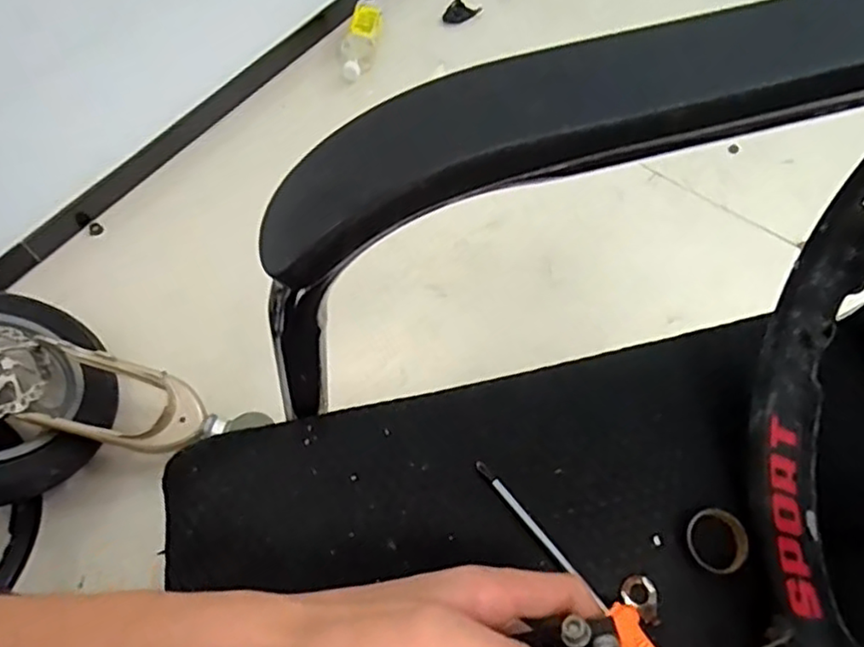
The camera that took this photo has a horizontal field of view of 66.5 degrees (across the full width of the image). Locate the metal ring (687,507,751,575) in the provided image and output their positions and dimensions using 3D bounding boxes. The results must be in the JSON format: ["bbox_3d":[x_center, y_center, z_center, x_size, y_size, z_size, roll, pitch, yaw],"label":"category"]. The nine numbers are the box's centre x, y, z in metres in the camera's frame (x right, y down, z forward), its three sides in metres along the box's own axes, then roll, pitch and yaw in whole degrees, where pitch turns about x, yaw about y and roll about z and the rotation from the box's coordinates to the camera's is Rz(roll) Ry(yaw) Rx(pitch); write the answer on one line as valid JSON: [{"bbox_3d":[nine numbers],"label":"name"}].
[{"bbox_3d":[0.151,0.115,0.348,0.032,0.008,0.032,0,63,1],"label":"metal ring"}]

